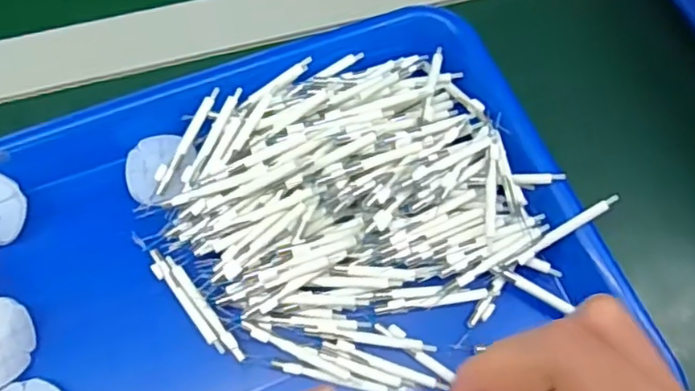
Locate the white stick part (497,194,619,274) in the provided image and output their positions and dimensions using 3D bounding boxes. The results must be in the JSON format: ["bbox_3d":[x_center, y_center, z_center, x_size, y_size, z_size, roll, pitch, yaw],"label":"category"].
[{"bbox_3d":[0.099,0.019,0.302,0.063,0.006,0.006,-34,70,8],"label":"white stick part"}]

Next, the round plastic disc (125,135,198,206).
[{"bbox_3d":[-0.091,-0.014,0.315,0.036,0.006,0.036,-5,64,9],"label":"round plastic disc"}]

